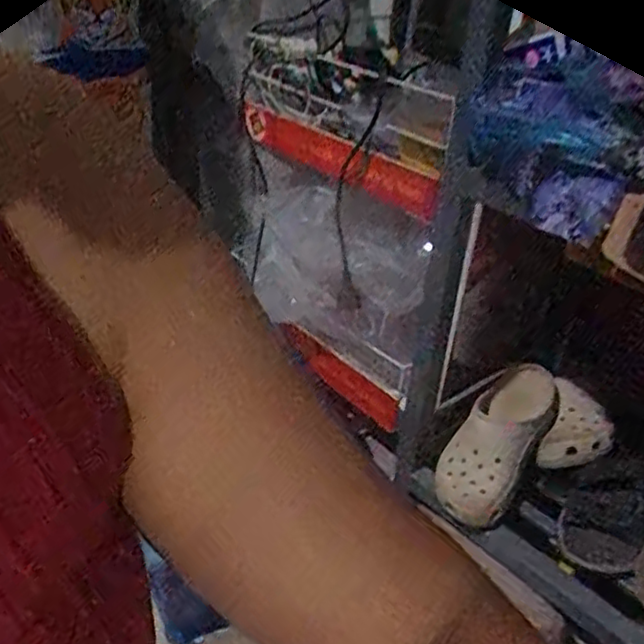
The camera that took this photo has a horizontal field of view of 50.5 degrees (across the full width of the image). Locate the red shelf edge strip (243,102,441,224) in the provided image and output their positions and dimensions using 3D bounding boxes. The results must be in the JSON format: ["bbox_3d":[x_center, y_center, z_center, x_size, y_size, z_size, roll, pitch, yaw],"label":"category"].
[{"bbox_3d":[0.020,-0.228,0.940,0.040,0.057,0.396,-20,40,-35],"label":"red shelf edge strip"}]

